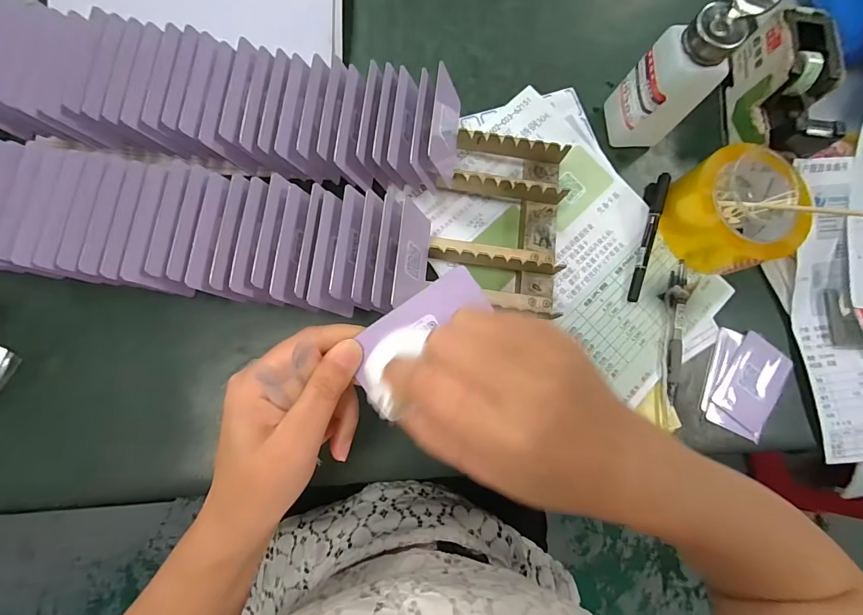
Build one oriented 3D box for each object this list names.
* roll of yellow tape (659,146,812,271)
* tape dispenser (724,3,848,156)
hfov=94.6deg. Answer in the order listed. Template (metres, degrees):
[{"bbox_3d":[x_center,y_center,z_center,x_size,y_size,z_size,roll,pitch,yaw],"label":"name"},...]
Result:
[{"bbox_3d":[0.287,-0.087,0.368,0.097,0.066,0.098,4,80,-5],"label":"roll of yellow tape"},{"bbox_3d":[0.342,-0.206,0.390,0.054,0.068,0.128,4,80,-6],"label":"tape dispenser"}]

